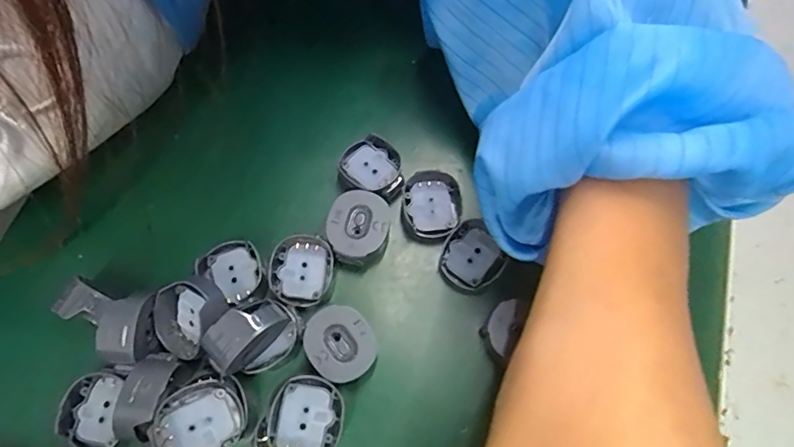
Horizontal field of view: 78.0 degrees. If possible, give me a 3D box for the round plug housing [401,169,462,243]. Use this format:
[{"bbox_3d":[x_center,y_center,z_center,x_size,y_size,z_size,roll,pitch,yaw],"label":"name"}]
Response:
[{"bbox_3d":[0.014,-0.007,0.209,0.024,0.010,0.028,2,70,-1],"label":"round plug housing"}]

